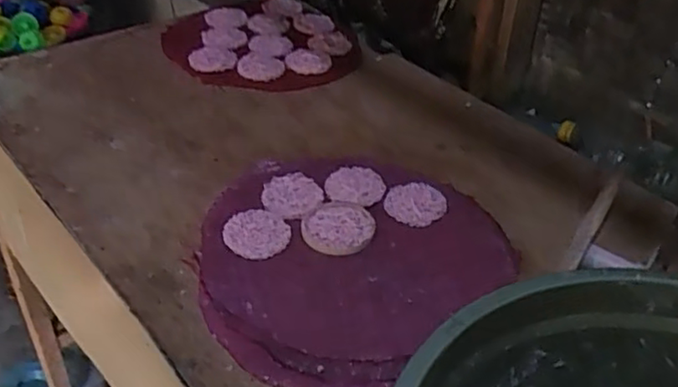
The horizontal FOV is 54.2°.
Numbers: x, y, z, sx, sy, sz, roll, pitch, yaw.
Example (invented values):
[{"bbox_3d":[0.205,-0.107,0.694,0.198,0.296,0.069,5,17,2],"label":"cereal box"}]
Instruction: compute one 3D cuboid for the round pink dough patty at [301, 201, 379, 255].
[{"bbox_3d":[0.003,0.041,0.795,0.081,0.011,0.088,2,37,-1],"label":"round pink dough patty"}]

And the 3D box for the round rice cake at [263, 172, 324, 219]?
[{"bbox_3d":[-0.058,0.003,0.837,0.069,0.009,0.079,9,37,8],"label":"round rice cake"}]

